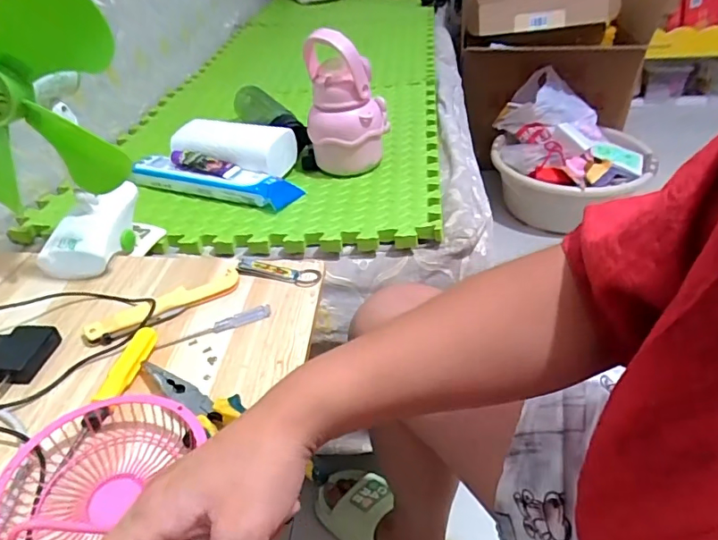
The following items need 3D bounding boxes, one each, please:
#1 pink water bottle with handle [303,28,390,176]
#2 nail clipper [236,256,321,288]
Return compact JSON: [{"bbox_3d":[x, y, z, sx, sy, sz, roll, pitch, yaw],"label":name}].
[{"bbox_3d":[-0.019,-0.256,0.762,0.123,0.197,0.106,-5,39,1],"label":"pink water bottle with handle"},{"bbox_3d":[-0.088,0.000,0.546,0.095,0.015,0.027,6,40,14],"label":"nail clipper"}]

